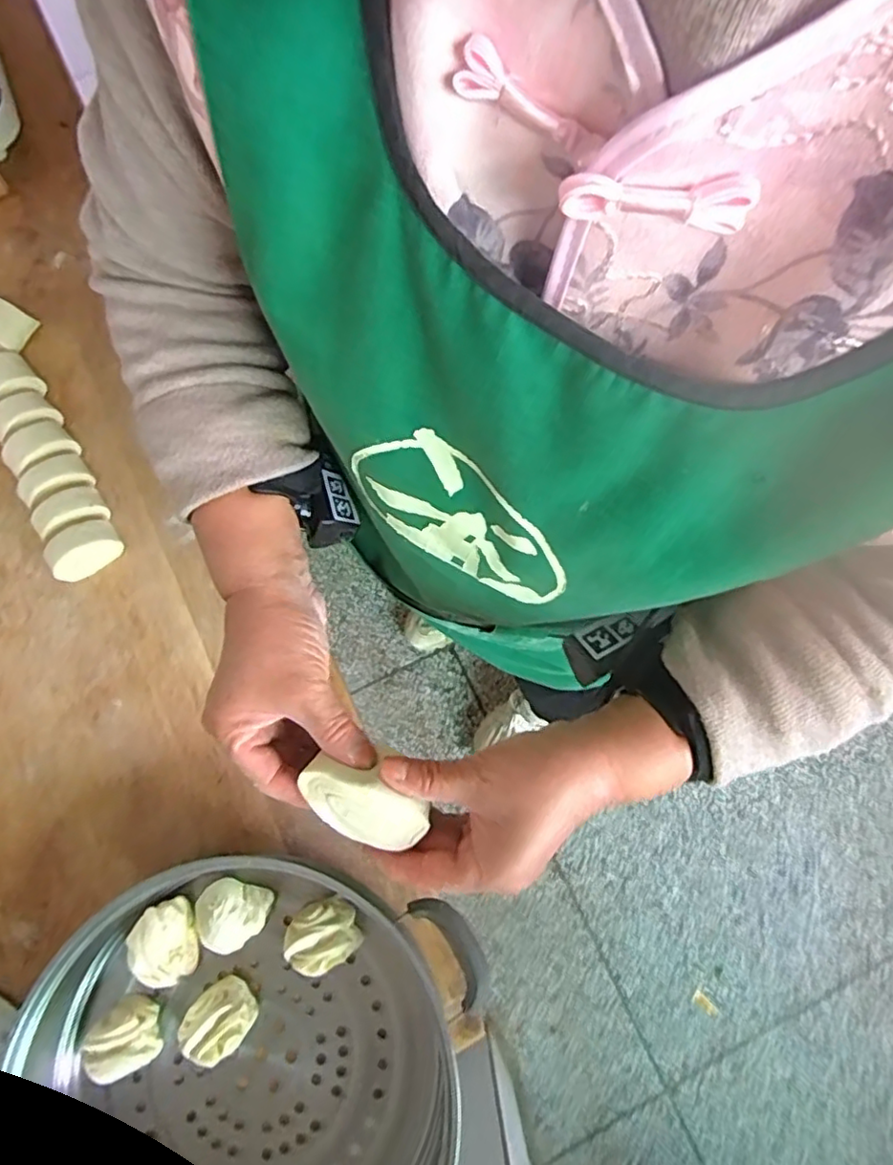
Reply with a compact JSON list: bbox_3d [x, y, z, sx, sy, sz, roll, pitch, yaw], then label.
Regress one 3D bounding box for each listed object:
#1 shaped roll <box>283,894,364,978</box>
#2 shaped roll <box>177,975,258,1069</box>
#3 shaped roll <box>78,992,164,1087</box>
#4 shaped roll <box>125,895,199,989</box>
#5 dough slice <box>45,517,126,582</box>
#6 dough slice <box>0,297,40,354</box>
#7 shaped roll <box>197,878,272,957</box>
[{"bbox_3d":[-0.099,0.280,0.497,0.056,0.035,0.047,-18,78,-3],"label":"shaped roll"},{"bbox_3d":[-0.176,0.339,0.484,0.045,0.033,0.052,33,80,8],"label":"shaped roll"},{"bbox_3d":[-0.250,0.355,0.482,0.052,0.037,0.049,0,77,1],"label":"shaped roll"},{"bbox_3d":[-0.224,0.288,0.496,0.039,0.040,0.059,-18,78,-3],"label":"shaped roll"},{"bbox_3d":[-0.334,-0.031,0.571,0.065,0.039,0.040,-28,78,-5],"label":"dough slice"},{"bbox_3d":[-0.444,-0.257,0.623,0.046,0.025,0.049,16,78,5],"label":"dough slice"},{"bbox_3d":[-0.173,0.267,0.502,0.054,0.031,0.049,17,78,5],"label":"shaped roll"}]

